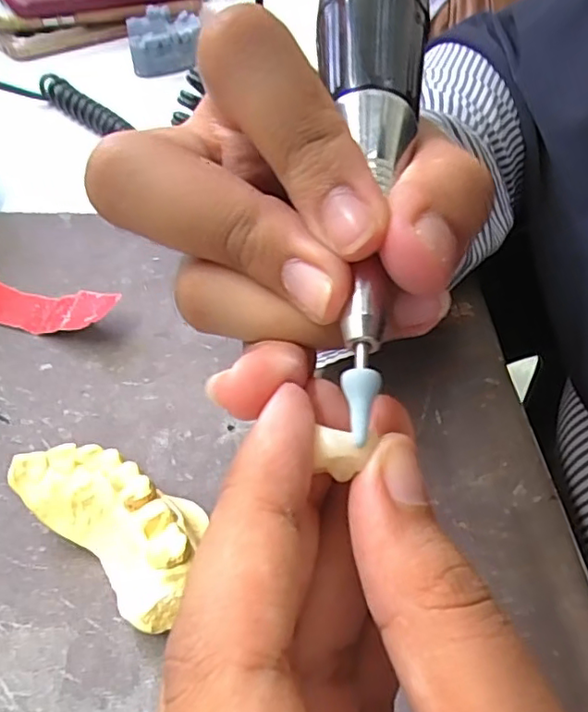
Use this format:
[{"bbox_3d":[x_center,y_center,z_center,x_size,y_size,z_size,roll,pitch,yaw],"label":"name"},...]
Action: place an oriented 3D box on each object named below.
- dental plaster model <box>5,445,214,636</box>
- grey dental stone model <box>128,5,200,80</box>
[{"bbox_3d":[-0.052,0.049,0.180,0.066,0.027,0.034,35,54,25],"label":"dental plaster model"},{"bbox_3d":[-0.093,-0.228,0.432,0.050,0.026,0.062,-7,48,-11],"label":"grey dental stone model"}]

